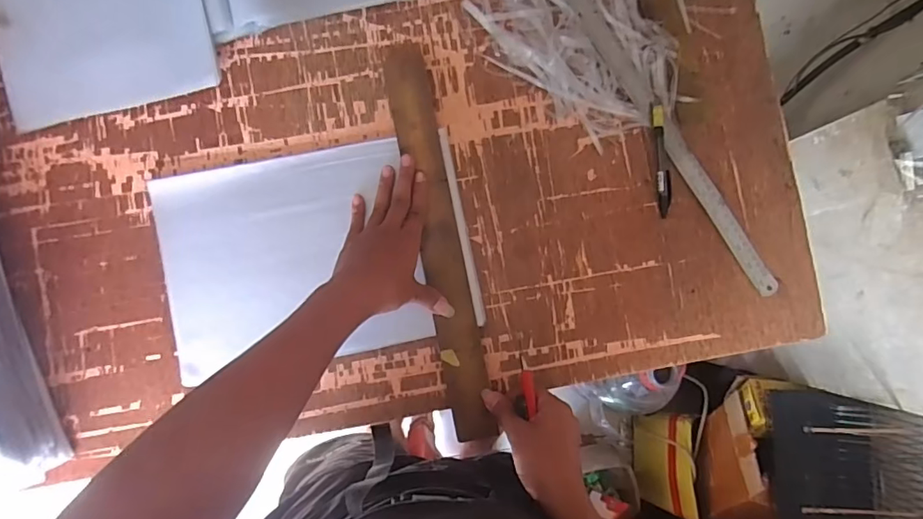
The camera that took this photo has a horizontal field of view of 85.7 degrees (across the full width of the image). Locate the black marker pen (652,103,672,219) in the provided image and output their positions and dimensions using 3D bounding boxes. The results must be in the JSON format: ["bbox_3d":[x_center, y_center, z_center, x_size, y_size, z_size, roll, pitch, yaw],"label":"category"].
[{"bbox_3d":[0.234,-0.115,0.582,0.013,0.013,0.127,-4,88,-4],"label":"black marker pen"}]

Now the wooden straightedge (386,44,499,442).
[{"bbox_3d":[-0.025,-0.024,0.569,0.048,0.012,0.452,-11,87,-4],"label":"wooden straightedge"}]

